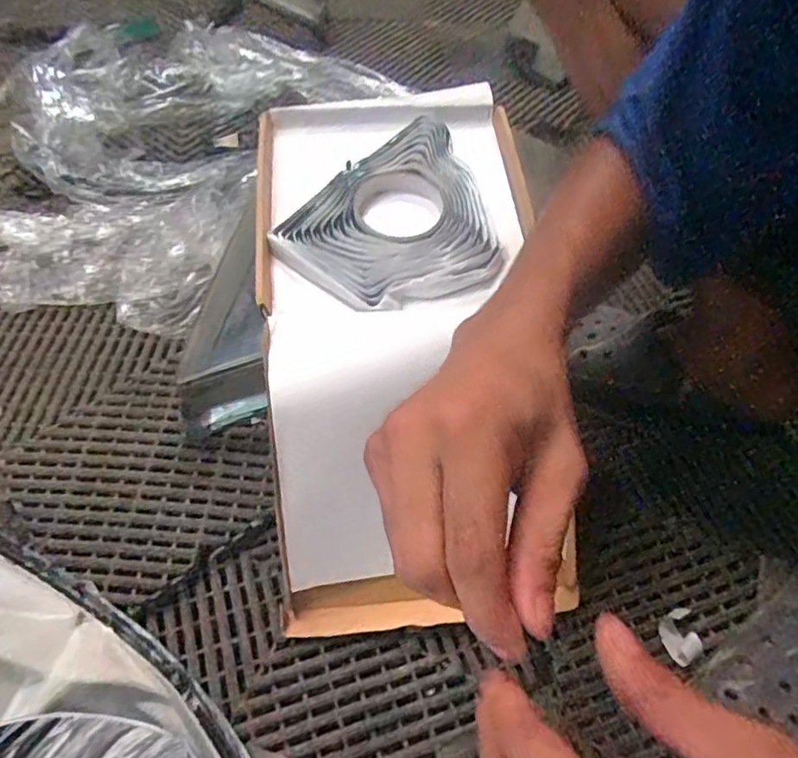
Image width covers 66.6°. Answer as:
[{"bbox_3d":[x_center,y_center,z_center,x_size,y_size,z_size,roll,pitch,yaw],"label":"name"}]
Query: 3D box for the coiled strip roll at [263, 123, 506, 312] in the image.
[{"bbox_3d":[0.013,-0.139,0.531,0.169,0.032,0.204,36,59,20],"label":"coiled strip roll"}]

